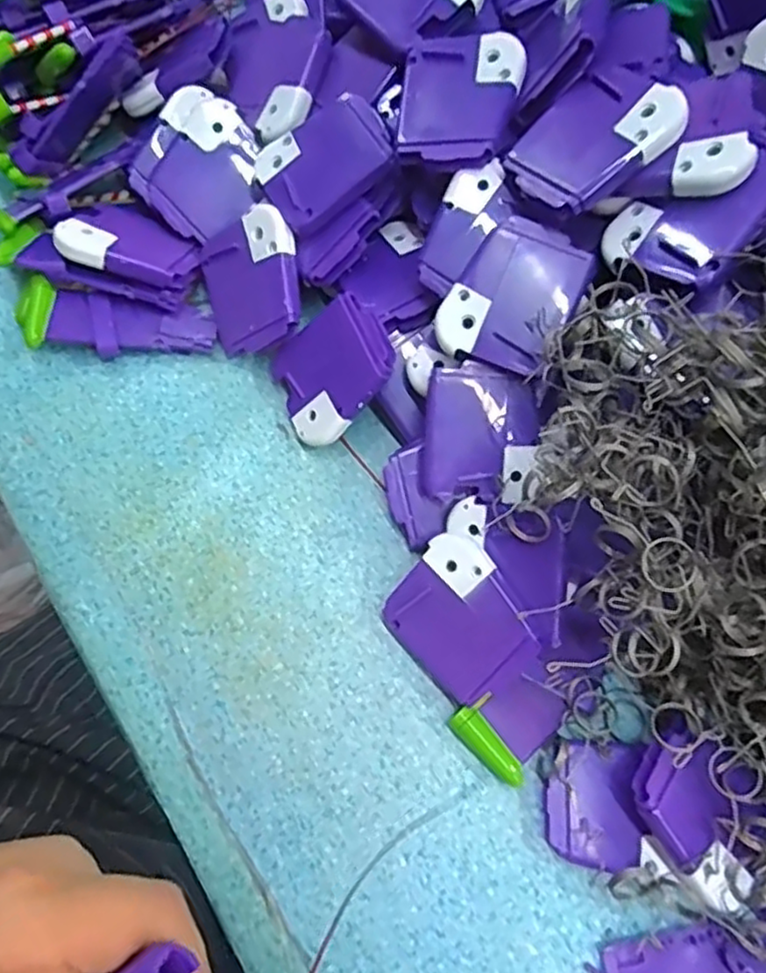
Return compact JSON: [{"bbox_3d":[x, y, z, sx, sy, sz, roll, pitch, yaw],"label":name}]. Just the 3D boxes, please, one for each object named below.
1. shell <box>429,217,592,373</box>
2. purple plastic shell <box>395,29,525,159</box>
[{"bbox_3d":[0.055,-0.080,0.295,0.047,0.013,0.060,31,96,4],"label":"shell"},{"bbox_3d":[0.033,-0.169,0.306,0.050,0.012,0.059,10,83,16],"label":"purple plastic shell"}]

